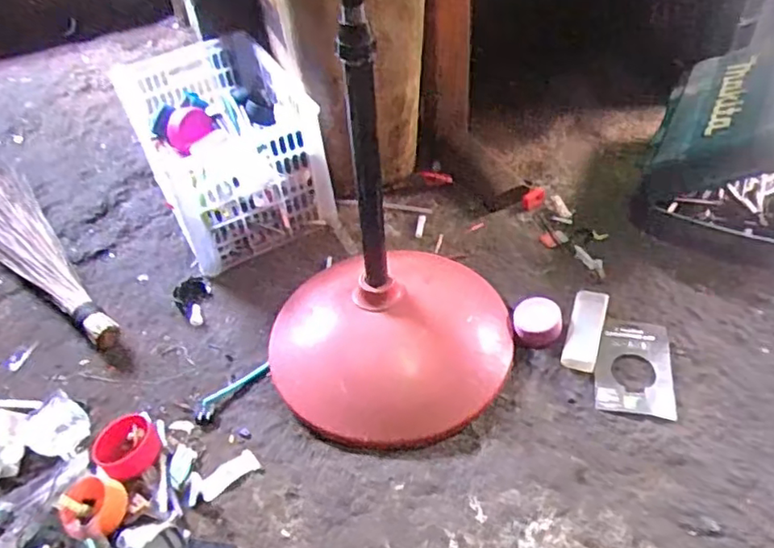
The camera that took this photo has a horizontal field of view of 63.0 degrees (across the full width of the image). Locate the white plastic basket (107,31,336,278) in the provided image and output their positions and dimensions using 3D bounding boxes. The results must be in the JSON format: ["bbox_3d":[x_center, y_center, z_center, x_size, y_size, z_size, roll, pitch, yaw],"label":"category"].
[{"bbox_3d":[-0.341,-0.279,1.297,0.296,0.241,0.435,-25,47,-18],"label":"white plastic basket"}]

